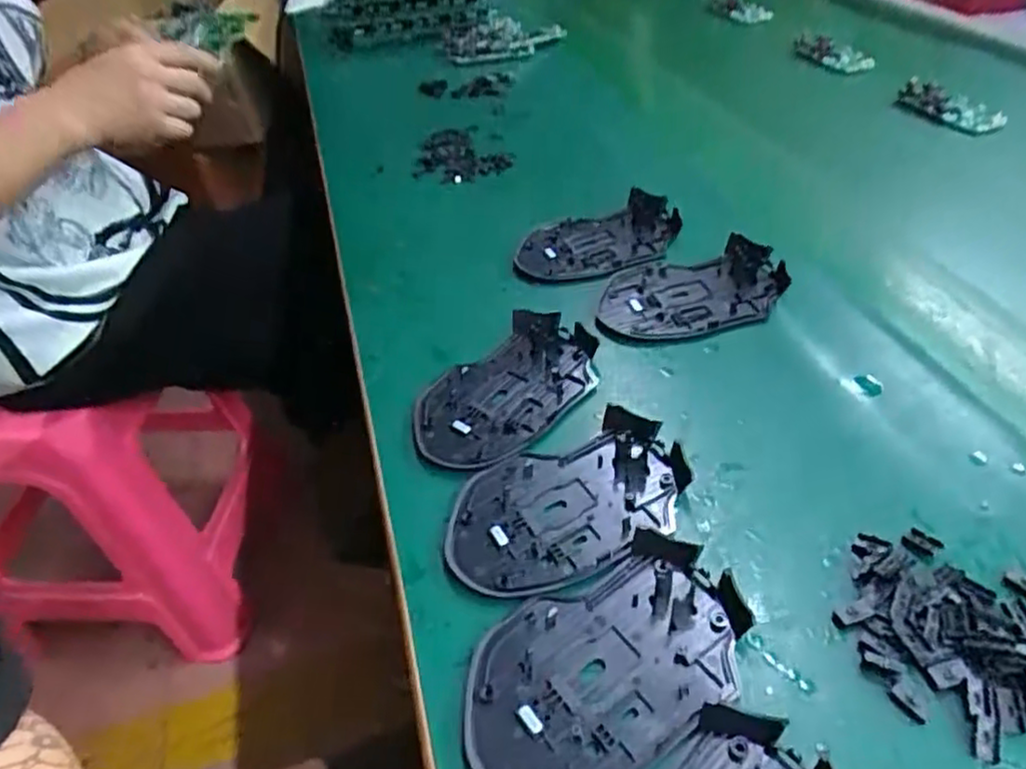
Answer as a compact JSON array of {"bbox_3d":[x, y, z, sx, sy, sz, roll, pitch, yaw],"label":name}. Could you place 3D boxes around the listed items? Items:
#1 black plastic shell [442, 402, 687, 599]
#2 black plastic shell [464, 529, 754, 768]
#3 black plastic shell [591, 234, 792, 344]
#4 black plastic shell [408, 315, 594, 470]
[{"bbox_3d":[0.025,0.054,0.313,0.114,0.014,0.074,-15,44,-9],"label":"black plastic shell"},{"bbox_3d":[0.035,0.106,0.258,0.114,0.010,0.072,-24,46,-18],"label":"black plastic shell"},{"bbox_3d":[0.107,-0.060,0.410,0.112,0.022,0.072,-10,43,-4],"label":"black plastic shell"},{"bbox_3d":[-0.003,0.001,0.374,0.115,0.019,0.074,-32,49,-24],"label":"black plastic shell"}]

